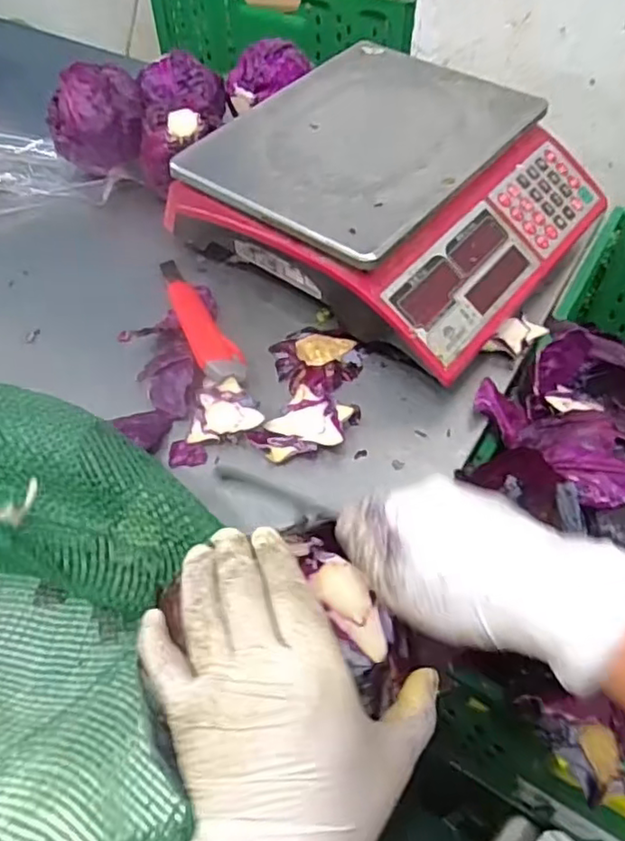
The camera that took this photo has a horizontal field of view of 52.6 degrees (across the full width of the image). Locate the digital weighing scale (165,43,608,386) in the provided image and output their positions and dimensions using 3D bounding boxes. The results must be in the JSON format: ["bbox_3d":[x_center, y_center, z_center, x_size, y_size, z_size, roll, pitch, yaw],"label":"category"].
[{"bbox_3d":[0.075,-0.213,0.604,0.317,0.113,0.297,33,60,22],"label":"digital weighing scale"}]

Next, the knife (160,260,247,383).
[{"bbox_3d":[-0.101,-0.089,0.561,0.035,0.025,0.170,-21,56,-14],"label":"knife"}]

